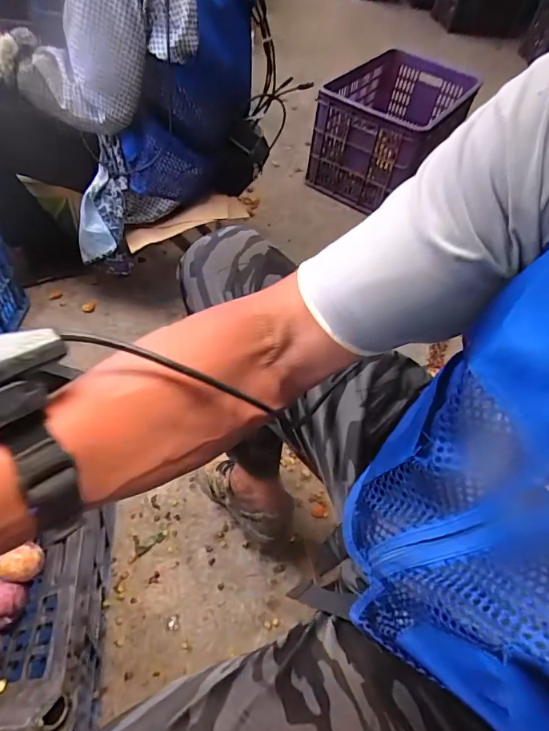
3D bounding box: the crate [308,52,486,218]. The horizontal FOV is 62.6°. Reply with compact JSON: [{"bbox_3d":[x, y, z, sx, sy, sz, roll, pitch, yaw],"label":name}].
[{"bbox_3d":[0.443,-0.875,1.660,0.422,0.285,0.690,24,55,14],"label":"crate"}]

